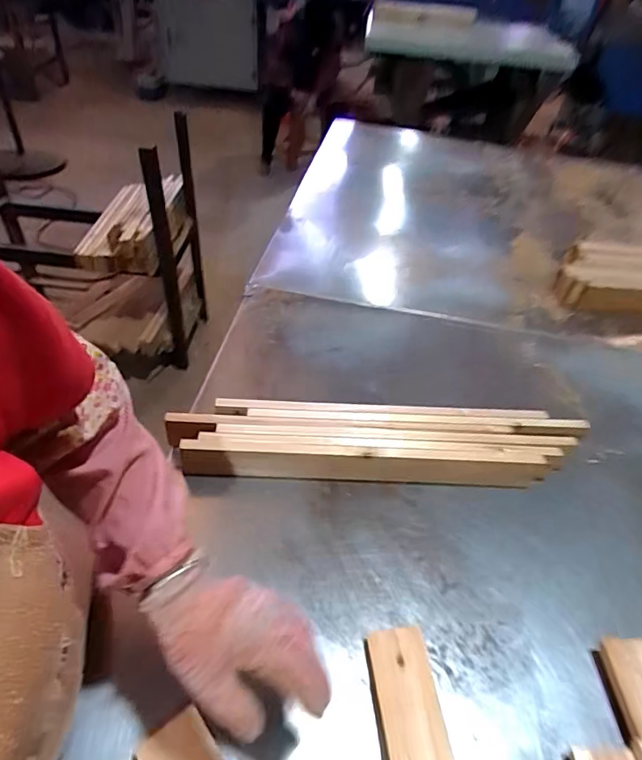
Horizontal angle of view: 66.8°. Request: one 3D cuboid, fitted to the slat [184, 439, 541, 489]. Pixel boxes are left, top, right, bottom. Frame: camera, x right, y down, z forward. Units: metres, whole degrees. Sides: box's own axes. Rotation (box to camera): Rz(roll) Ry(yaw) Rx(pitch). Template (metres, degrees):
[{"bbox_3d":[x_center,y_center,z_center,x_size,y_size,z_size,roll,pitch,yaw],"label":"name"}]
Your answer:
[{"bbox_3d":[0.061,0.120,0.693,0.506,0.072,0.019,1,45,1],"label":"slat"}]

